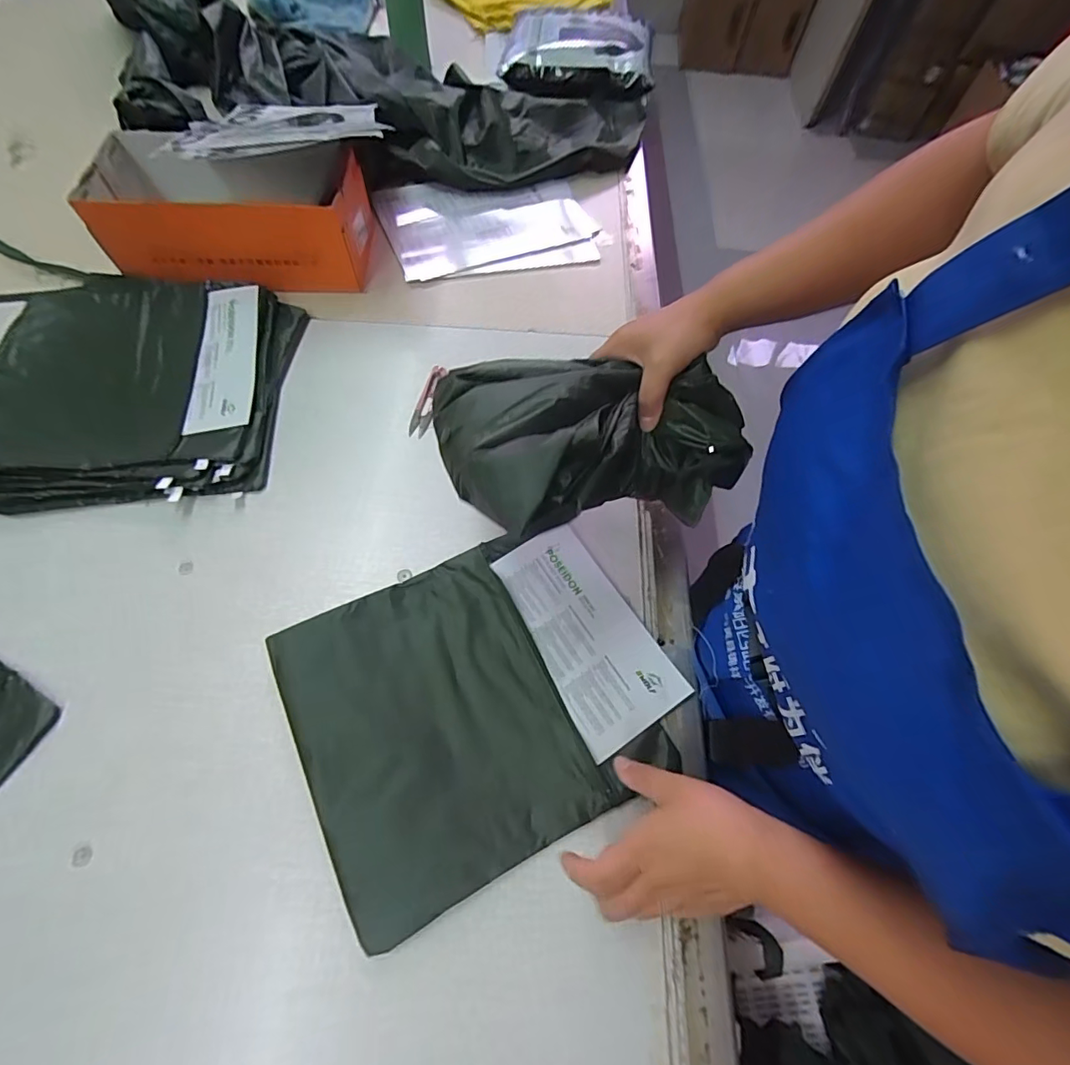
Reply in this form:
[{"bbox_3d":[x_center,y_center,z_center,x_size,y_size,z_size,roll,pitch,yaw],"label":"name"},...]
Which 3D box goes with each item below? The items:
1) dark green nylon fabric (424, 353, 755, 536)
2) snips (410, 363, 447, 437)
[{"bbox_3d":[0.043,-0.092,0.413,0.240,0.112,0.184,-18,67,-10],"label":"dark green nylon fabric"},{"bbox_3d":[-0.129,-0.158,0.596,0.025,0.020,0.099,9,66,2],"label":"snips"}]

